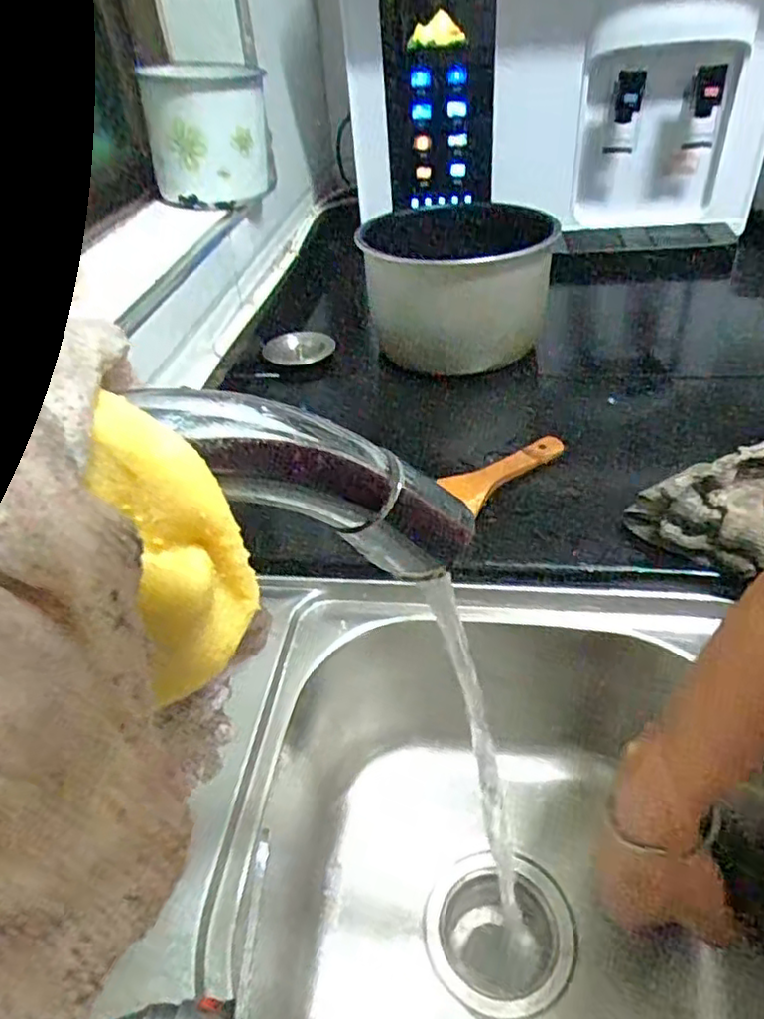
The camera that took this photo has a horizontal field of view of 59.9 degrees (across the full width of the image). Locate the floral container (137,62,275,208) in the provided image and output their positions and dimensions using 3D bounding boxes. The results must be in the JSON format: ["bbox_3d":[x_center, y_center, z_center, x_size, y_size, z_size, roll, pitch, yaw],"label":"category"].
[{"bbox_3d":[-0.189,-0.415,0.747,0.120,0.123,0.114,-7,38,-1],"label":"floral container"}]

